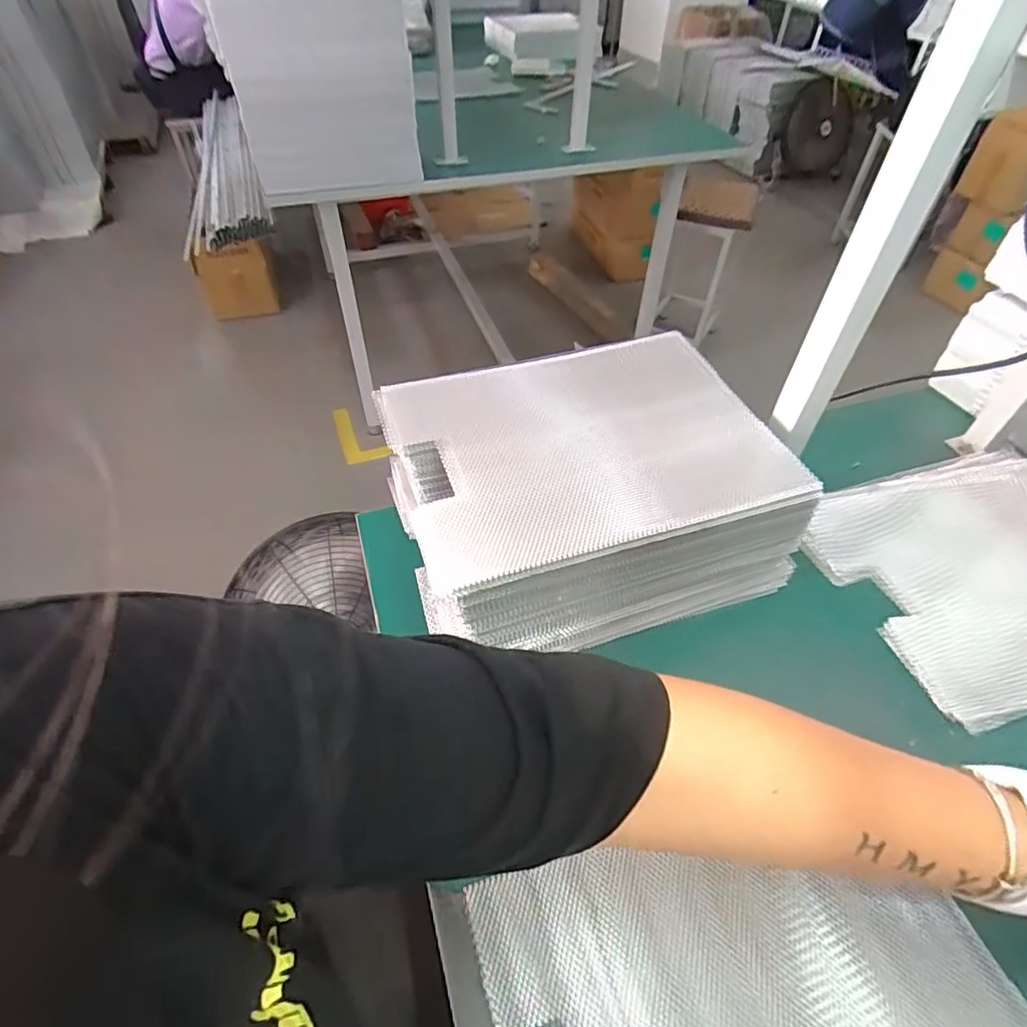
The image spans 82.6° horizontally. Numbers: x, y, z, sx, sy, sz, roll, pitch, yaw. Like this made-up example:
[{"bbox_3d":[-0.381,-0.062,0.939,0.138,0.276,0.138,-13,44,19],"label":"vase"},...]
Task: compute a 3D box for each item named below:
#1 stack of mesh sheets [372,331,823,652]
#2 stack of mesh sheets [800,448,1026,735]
[{"bbox_3d":[0.066,-0.024,0.585,0.339,0.147,0.269,-16,50,-14],"label":"stack of mesh sheets"},{"bbox_3d":[0.489,0.056,0.591,0.324,0.028,0.276,-14,50,-13],"label":"stack of mesh sheets"}]

